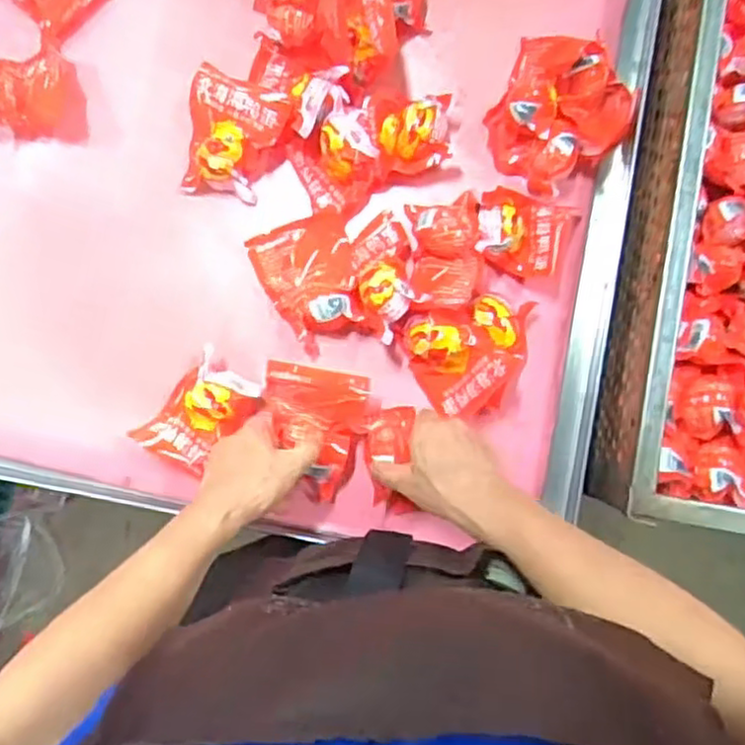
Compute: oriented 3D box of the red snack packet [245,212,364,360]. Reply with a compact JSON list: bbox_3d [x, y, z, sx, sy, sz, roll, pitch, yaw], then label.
[{"bbox_3d":[-0.056,-0.089,0.660,0.092,0.032,0.114,-25,83,4],"label":"red snack packet"}]

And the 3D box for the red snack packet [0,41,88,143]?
[{"bbox_3d":[-0.351,-0.284,0.695,0.118,0.036,0.092,1,86,7],"label":"red snack packet"}]

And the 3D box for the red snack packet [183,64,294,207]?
[{"bbox_3d":[-0.130,-0.225,0.669,0.096,0.047,0.110,14,88,7],"label":"red snack packet"}]

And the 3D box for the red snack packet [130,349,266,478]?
[{"bbox_3d":[-0.165,0.039,0.662,0.070,0.032,0.109,43,92,8],"label":"red snack packet"}]

